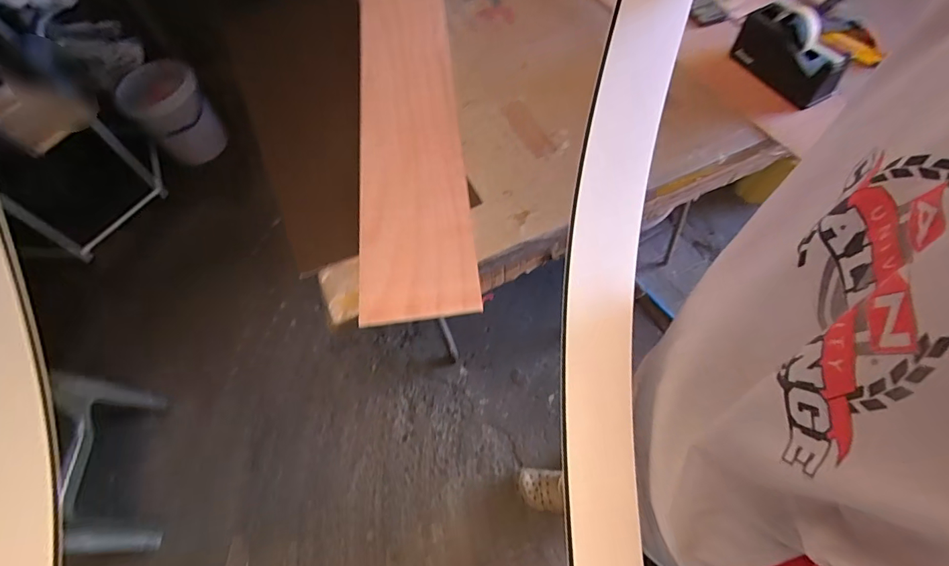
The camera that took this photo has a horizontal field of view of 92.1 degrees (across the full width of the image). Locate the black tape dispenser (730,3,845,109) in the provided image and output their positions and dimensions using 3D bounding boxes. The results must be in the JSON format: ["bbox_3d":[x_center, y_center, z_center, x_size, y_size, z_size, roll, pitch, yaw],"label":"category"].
[{"bbox_3d":[0.603,-0.444,0.882,0.057,0.094,0.205,-29,63,-9],"label":"black tape dispenser"}]

